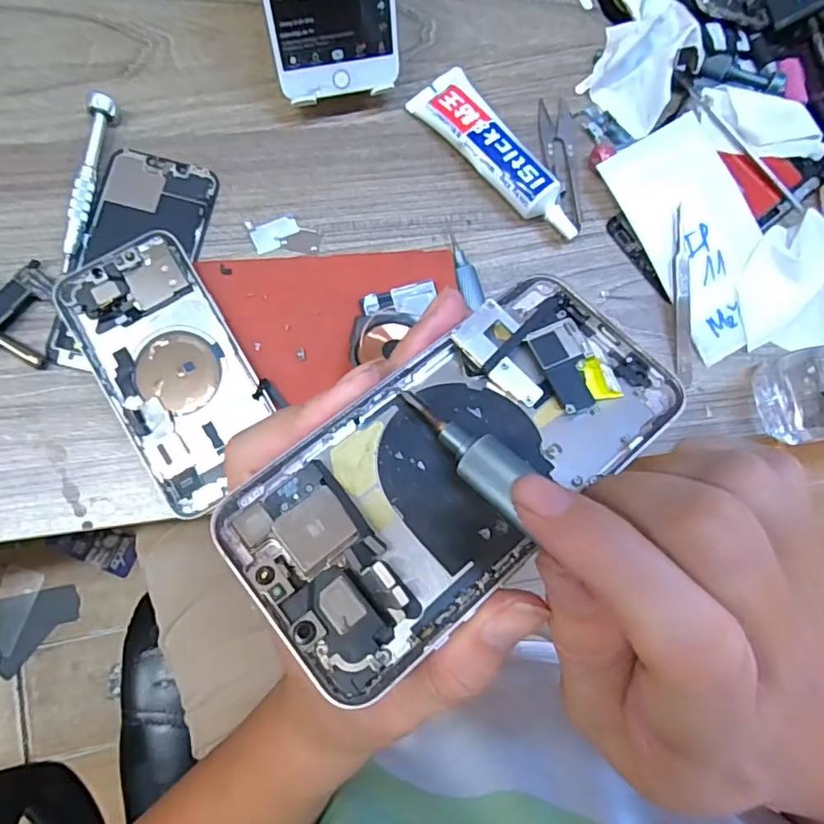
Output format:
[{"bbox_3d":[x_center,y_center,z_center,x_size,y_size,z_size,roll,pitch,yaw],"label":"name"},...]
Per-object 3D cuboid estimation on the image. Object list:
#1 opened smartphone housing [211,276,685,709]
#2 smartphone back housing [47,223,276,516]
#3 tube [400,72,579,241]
[{"bbox_3d":[0.016,0.013,0.176,0.144,0.013,0.069,-38,73,-18],"label":"opened smartphone housing"},{"bbox_3d":[-0.127,-0.023,0.302,0.070,0.010,0.143,-29,86,-8],"label":"smartphone back housing"},{"bbox_3d":[0.057,-0.167,0.370,0.038,0.027,0.137,-38,88,-8],"label":"tube"}]

